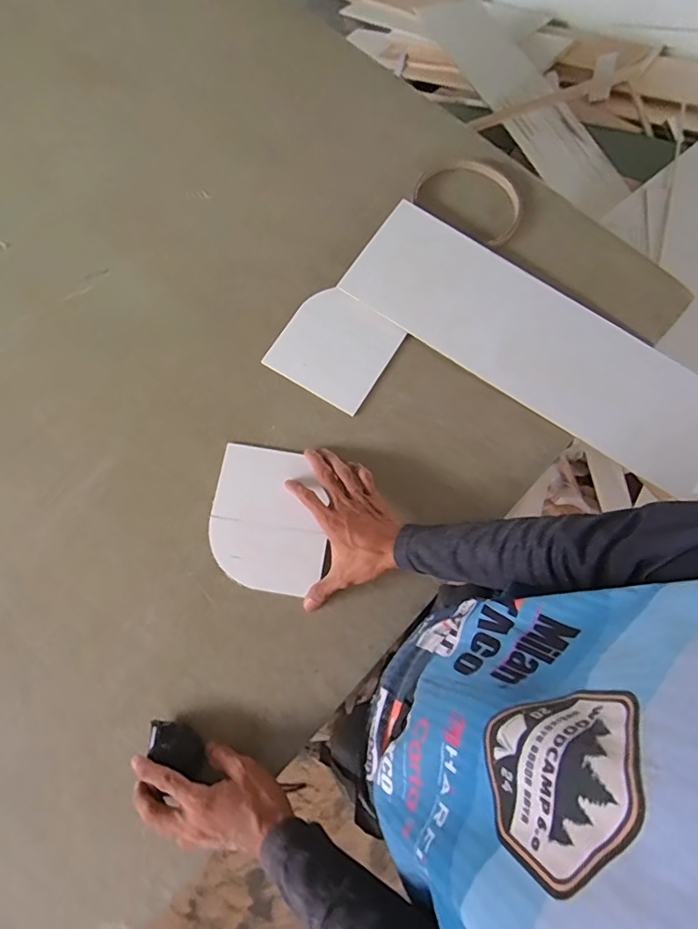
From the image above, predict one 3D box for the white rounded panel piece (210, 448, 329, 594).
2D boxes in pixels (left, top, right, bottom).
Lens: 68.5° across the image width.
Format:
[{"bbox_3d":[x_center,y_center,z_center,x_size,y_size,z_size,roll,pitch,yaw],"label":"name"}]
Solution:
[{"bbox_3d":[-0.100,0.066,0.644,0.147,0.007,0.172,8,75,6],"label":"white rounded panel piece"}]

